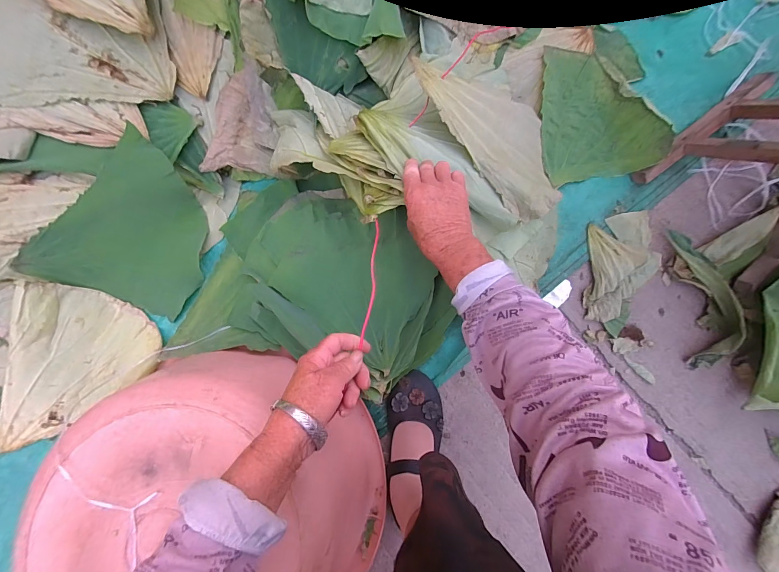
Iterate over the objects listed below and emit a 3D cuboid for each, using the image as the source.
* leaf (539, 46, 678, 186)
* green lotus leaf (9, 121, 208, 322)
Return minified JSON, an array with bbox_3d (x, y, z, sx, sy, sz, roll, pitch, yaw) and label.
[{"bbox_3d":[0.336,-0.306,0.592,0.172,0.074,0.243,-12,84,-1],"label":"leaf"},{"bbox_3d":[-0.403,-0.076,0.563,0.210,0.027,0.256,37,94,-18],"label":"green lotus leaf"}]

